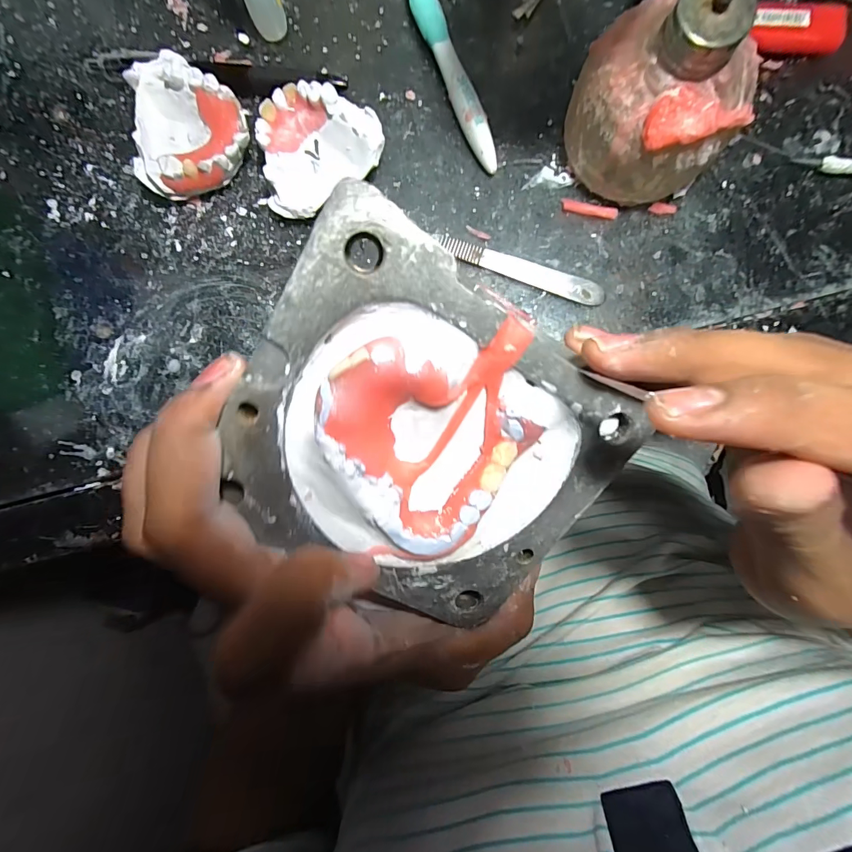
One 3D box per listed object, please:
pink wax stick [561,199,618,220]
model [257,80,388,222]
[{"bbox_3d":[0.088,-0.117,0.219,0.030,0.004,0.006,9,90,2],"label":"pink wax stick"},{"bbox_3d":[-0.053,-0.143,0.213,0.061,0.027,0.055,-7,90,2],"label":"model"}]

